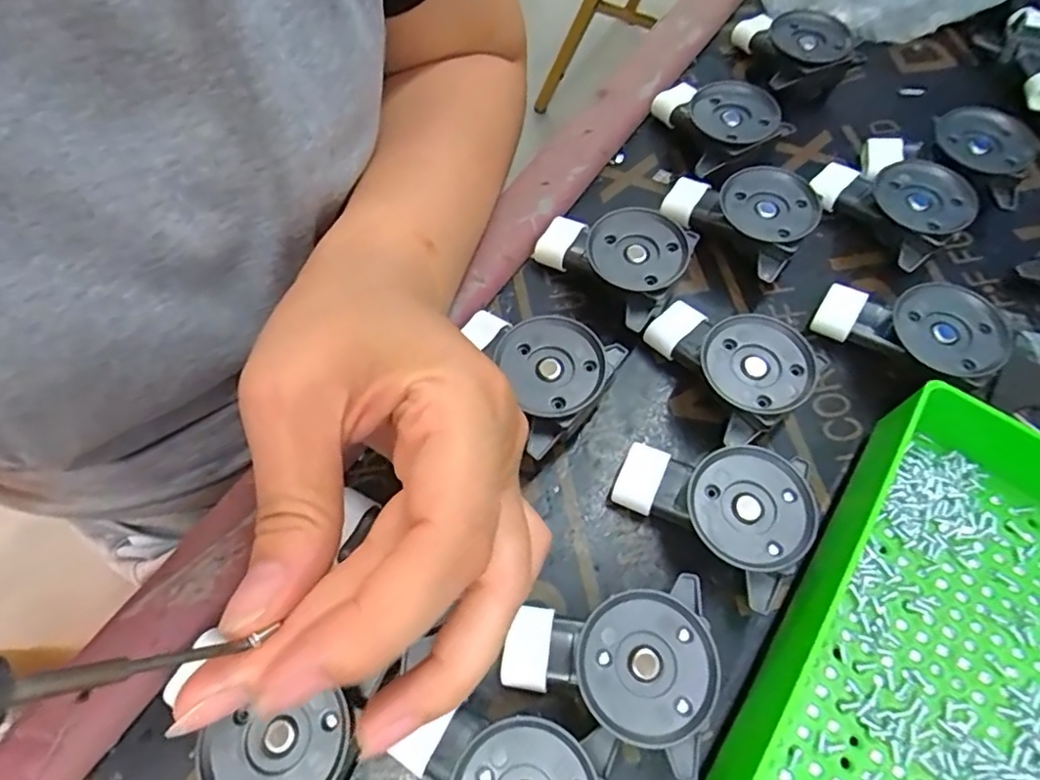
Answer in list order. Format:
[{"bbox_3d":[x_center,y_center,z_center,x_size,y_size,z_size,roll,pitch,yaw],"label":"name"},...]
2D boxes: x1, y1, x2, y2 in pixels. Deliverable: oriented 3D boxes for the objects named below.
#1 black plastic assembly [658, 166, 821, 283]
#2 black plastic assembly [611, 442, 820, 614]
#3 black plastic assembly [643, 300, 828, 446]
[{"bbox_3d":[0.102,-0.082,0.268,0.064,0.031,0.046,40,71,16],"label":"black plastic assembly"},{"bbox_3d":[0.070,0.041,0.210,0.064,0.030,0.048,32,69,13],"label":"black plastic assembly"},{"bbox_3d":[0.086,-0.013,0.235,0.040,0.032,0.064,-27,68,-12],"label":"black plastic assembly"}]

